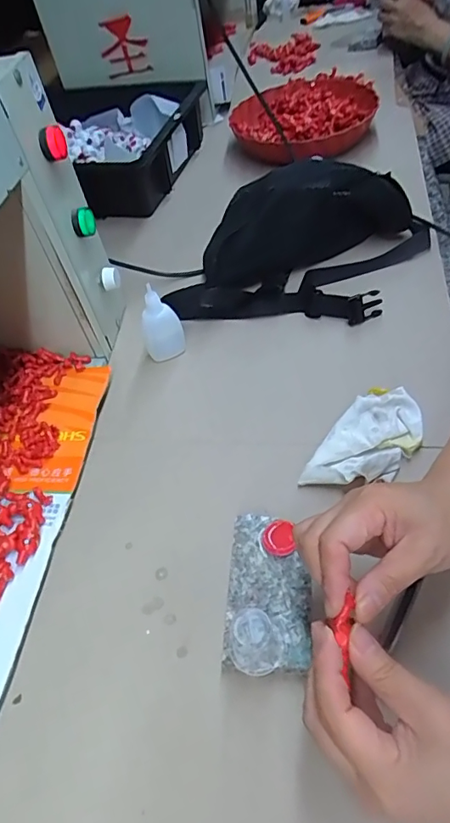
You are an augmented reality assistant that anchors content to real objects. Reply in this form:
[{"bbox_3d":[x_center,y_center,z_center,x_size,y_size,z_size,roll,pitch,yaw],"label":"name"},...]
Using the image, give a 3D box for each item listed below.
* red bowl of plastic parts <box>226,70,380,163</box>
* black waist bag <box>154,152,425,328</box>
[{"bbox_3d":[0.145,-0.517,0.887,0.271,0.065,0.269,-5,49,6],"label":"red bowl of plastic parts"},{"bbox_3d":[0.091,-0.199,0.594,0.282,0.113,0.196,7,50,15],"label":"black waist bag"}]

